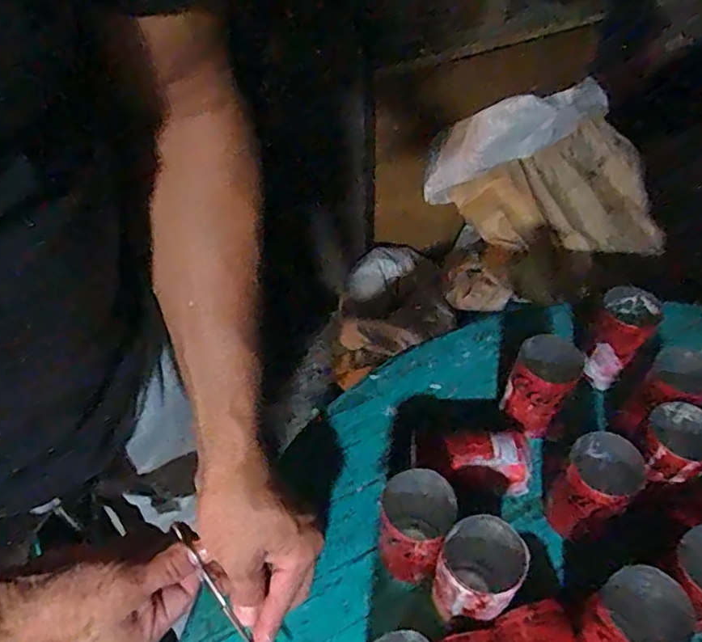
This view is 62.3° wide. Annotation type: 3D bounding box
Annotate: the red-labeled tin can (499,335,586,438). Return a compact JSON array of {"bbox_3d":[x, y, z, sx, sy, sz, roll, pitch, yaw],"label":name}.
[{"bbox_3d":[0.164,0.056,0.504,0.051,0.081,0.048,-1,48,1],"label":"red-labeled tin can"}]

